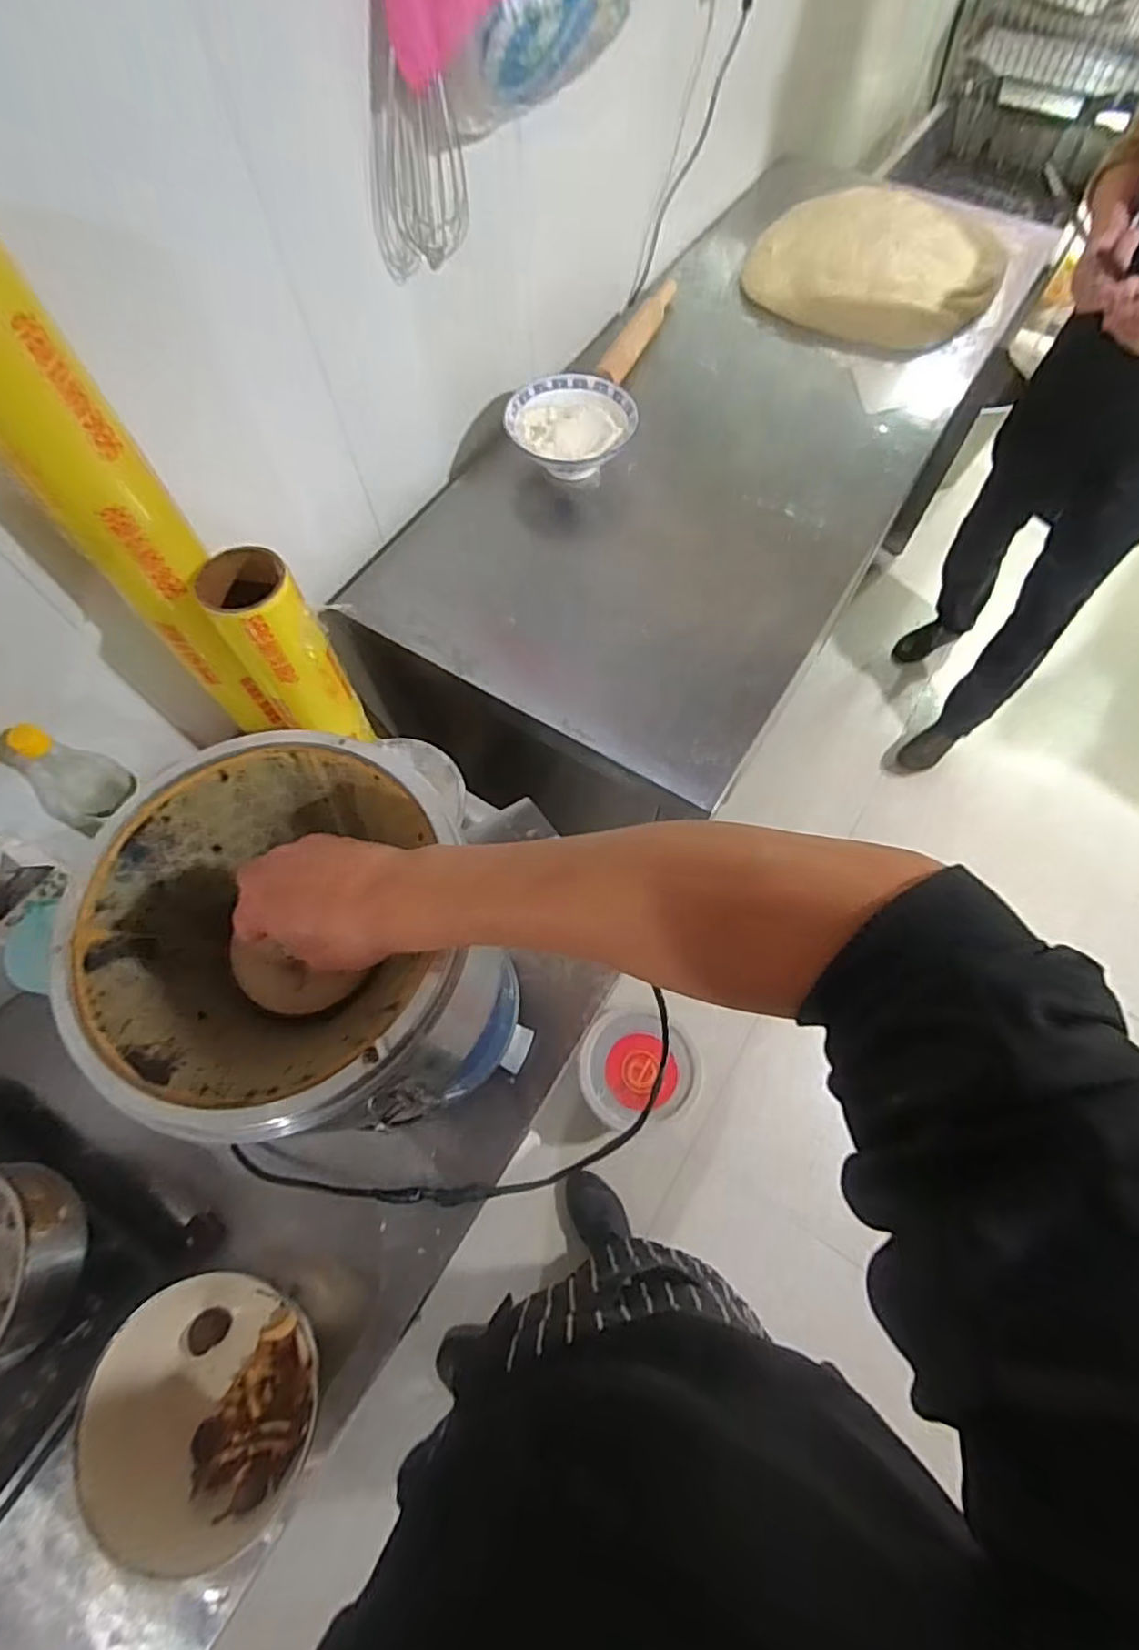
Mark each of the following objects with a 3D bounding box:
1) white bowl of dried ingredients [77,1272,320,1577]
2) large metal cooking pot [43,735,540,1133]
[{"bbox_3d":[-0.313,0.513,0.577,0.197,0.081,0.173,20,67,9],"label":"white bowl of dried ingredients"},{"bbox_3d":[-0.174,0.125,0.539,0.232,0.377,0.218,26,69,12],"label":"large metal cooking pot"}]

